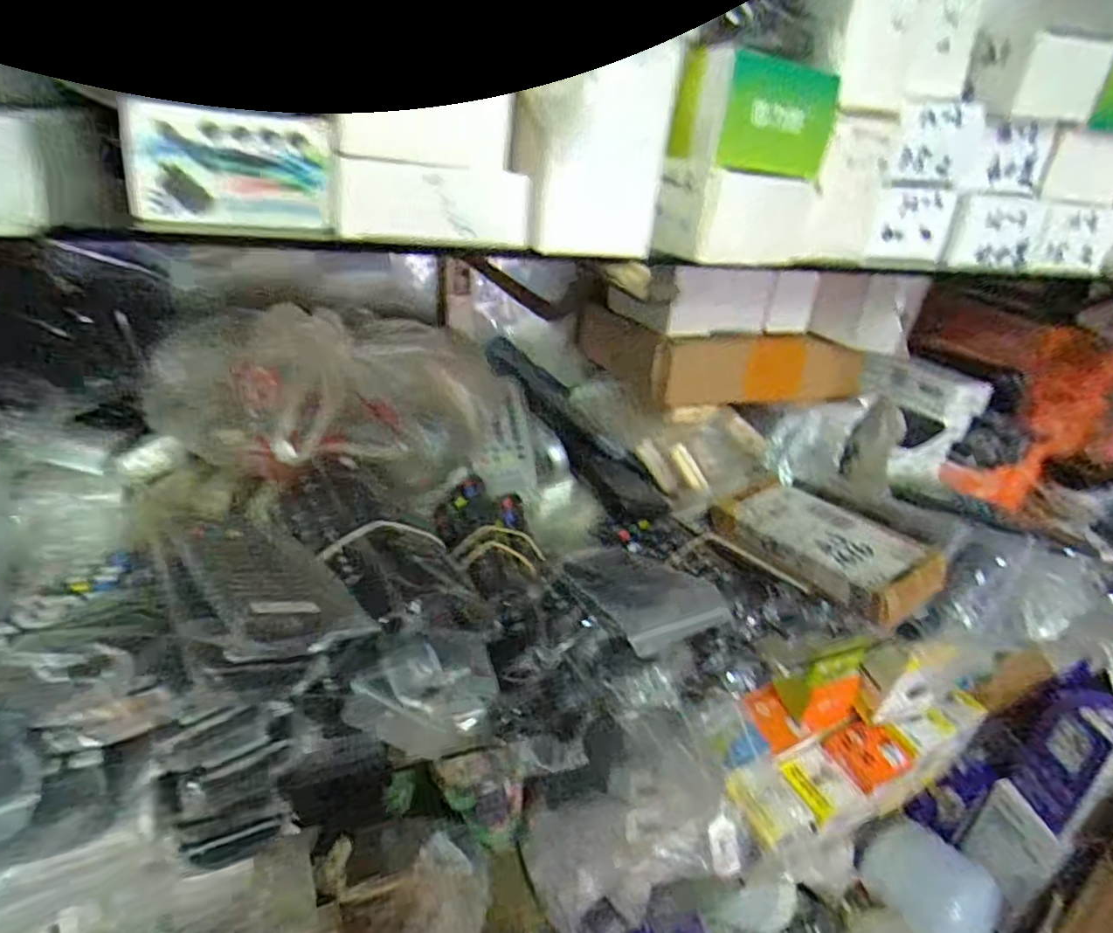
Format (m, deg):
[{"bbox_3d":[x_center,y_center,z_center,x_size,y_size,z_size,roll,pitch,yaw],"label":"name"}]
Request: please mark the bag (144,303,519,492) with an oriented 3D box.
[{"bbox_3d":[-0.139,-0.053,0.438,0.237,0.083,0.135,-10,32,-28],"label":"bag"}]

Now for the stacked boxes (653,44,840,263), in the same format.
[{"bbox_3d":[0.090,-0.145,0.308,0.078,0.082,0.040,-10,32,-28],"label":"stacked boxes"}]

